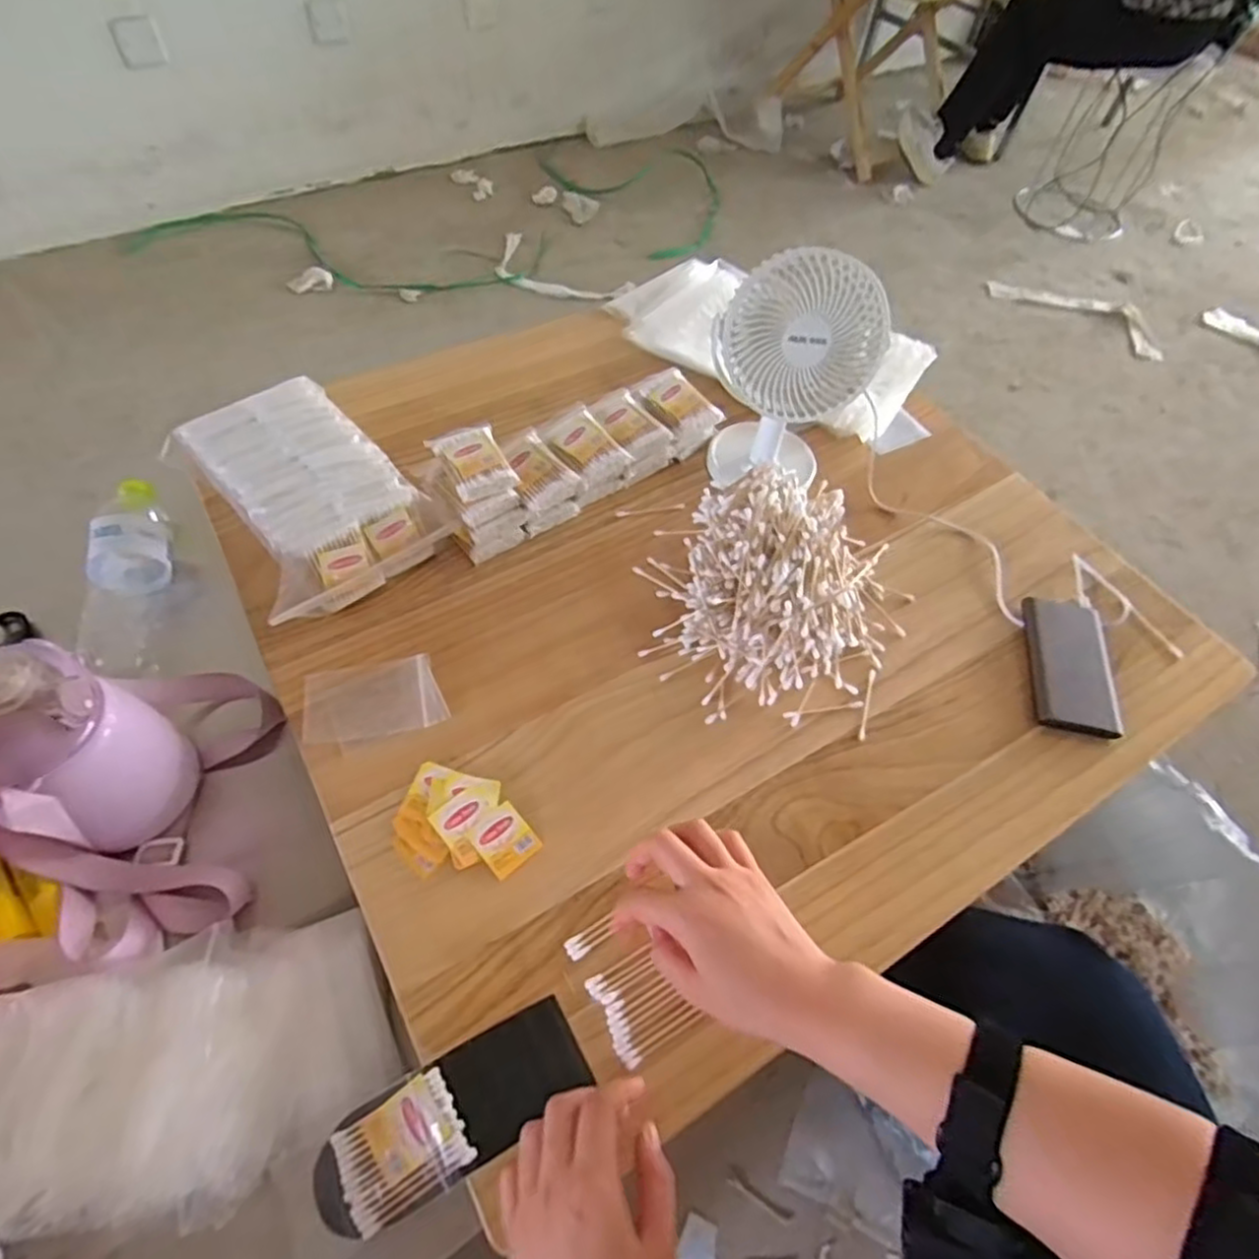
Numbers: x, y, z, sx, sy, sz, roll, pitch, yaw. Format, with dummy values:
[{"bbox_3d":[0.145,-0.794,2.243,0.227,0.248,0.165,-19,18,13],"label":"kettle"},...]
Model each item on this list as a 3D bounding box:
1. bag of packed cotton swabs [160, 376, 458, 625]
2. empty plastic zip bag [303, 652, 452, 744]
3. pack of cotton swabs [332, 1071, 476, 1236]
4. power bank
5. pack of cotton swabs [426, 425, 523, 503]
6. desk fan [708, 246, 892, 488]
[{"bbox_3d":[-0.290,-0.124,0.624,0.161,0.071,0.215,-37,67,-25],"label":"bag of packed cotton swabs"},{"bbox_3d":[-0.203,0.056,0.559,0.106,0.007,0.065,-8,60,-11],"label":"empty plastic zip bag"},{"bbox_3d":[-0.134,0.304,0.409,0.072,0.008,0.054,-33,63,-9],"label":"pack of cotton swabs"},{"bbox_3d":[0.395,0.031,0.626,0.073,0.015,0.137,10,56,2],"label":"power bank"},{"bbox_3d":[-0.143,-0.156,0.637,0.059,0.018,0.084,-25,62,-21],"label":"pack of cotton swabs"},{"bbox_3d":[0.150,-0.223,0.648,0.145,0.207,0.085,-4,57,-7],"label":"desk fan"}]

